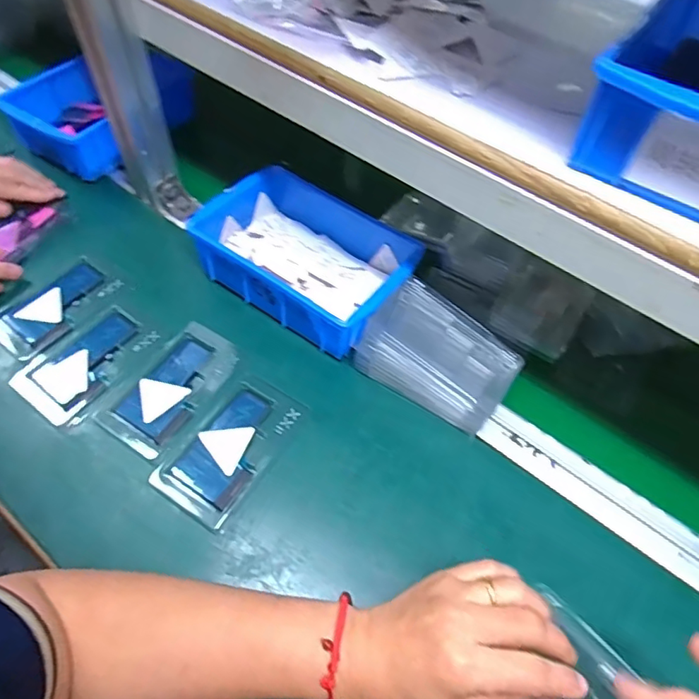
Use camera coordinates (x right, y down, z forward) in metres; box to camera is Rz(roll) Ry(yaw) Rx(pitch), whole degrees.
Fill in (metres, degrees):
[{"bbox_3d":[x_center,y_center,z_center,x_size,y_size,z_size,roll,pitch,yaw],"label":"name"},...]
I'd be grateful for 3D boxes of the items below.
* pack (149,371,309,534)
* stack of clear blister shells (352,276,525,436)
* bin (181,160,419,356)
[{"bbox_3d":[-0.097,0.079,0.450,0.073,0.005,0.129,29,59,16],"label":"pack"},{"bbox_3d":[0.081,0.006,0.479,0.129,0.049,0.092,35,62,18],"label":"stack of clear blister shells"},{"bbox_3d":[-0.040,-0.096,0.536,0.206,0.057,0.146,33,62,17],"label":"bin"}]

